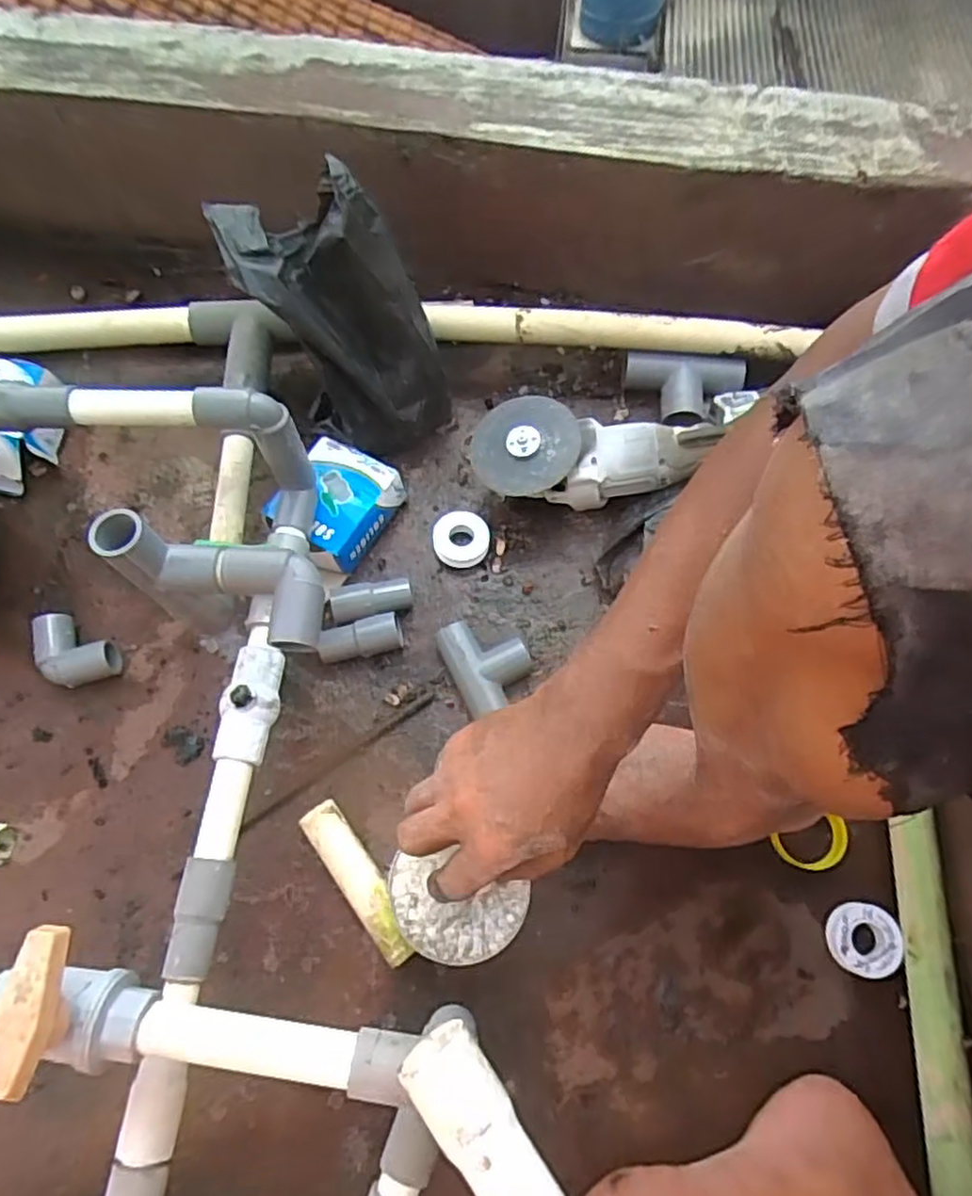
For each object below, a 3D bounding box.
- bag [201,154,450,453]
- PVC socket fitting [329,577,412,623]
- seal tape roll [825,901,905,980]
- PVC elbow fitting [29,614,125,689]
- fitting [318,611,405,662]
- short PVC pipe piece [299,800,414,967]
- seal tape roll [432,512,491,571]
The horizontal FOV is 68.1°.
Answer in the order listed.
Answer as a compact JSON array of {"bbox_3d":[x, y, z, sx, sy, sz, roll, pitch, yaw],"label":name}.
[{"bbox_3d":[-0.133,-0.244,0.645,0.181,0.220,0.117,42,76,14],"label":"bag"},{"bbox_3d":[-0.105,0.000,0.660,0.073,0.027,0.034,-14,71,-4],"label":"PVC socket fitting"},{"bbox_3d":[0.296,0.267,0.564,0.052,0.015,0.052,-6,66,13],"label":"seal tape roll"},{"bbox_3d":[-0.372,0.052,0.649,0.086,0.028,0.052,29,74,10],"label":"PVC elbow fitting"},{"bbox_3d":[-0.112,0.038,0.649,0.074,0.028,0.032,-14,71,-4],"label":"fitting"},{"bbox_3d":[-0.101,0.227,0.580,0.033,0.034,0.134,-36,74,-11],"label":"short PVC pipe piece"},{"bbox_3d":[-0.023,-0.056,0.681,0.052,0.020,0.052,0,71,1],"label":"seal tape roll"}]

